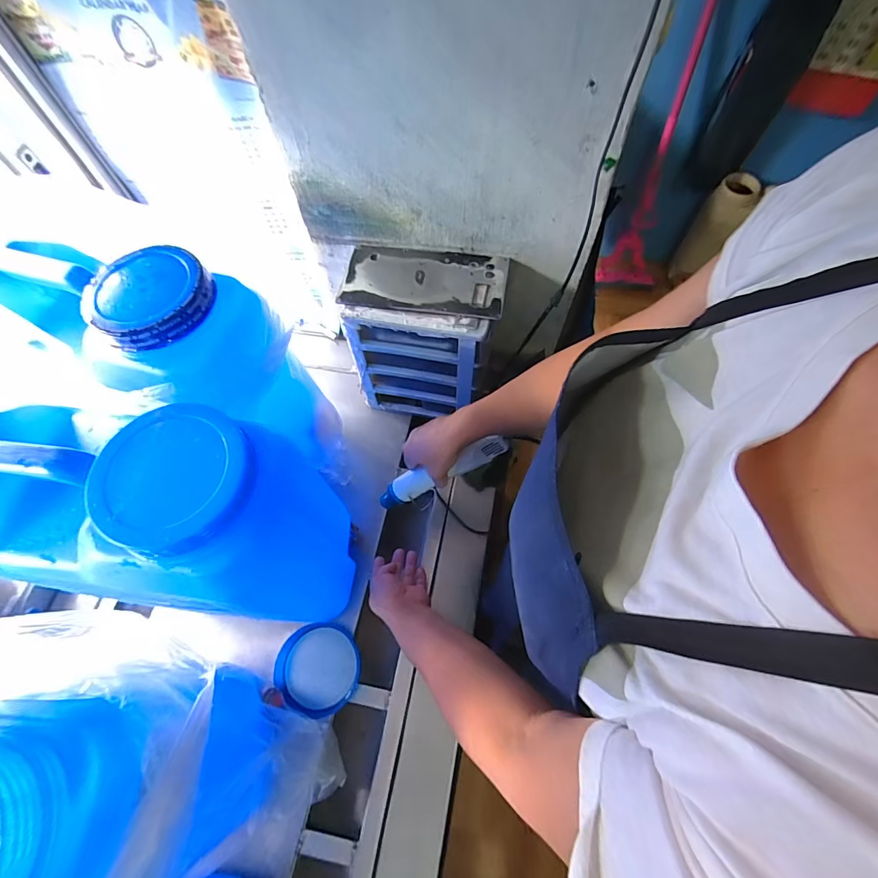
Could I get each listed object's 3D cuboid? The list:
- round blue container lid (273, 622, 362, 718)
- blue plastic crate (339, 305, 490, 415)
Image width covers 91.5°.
[{"bbox_3d":[-0.177,0.339,0.635,0.112,0.026,0.120,-1,65,2],"label":"round blue container lid"},{"bbox_3d":[-0.018,-0.172,0.735,0.225,0.241,0.161,11,66,7],"label":"blue plastic crate"}]

